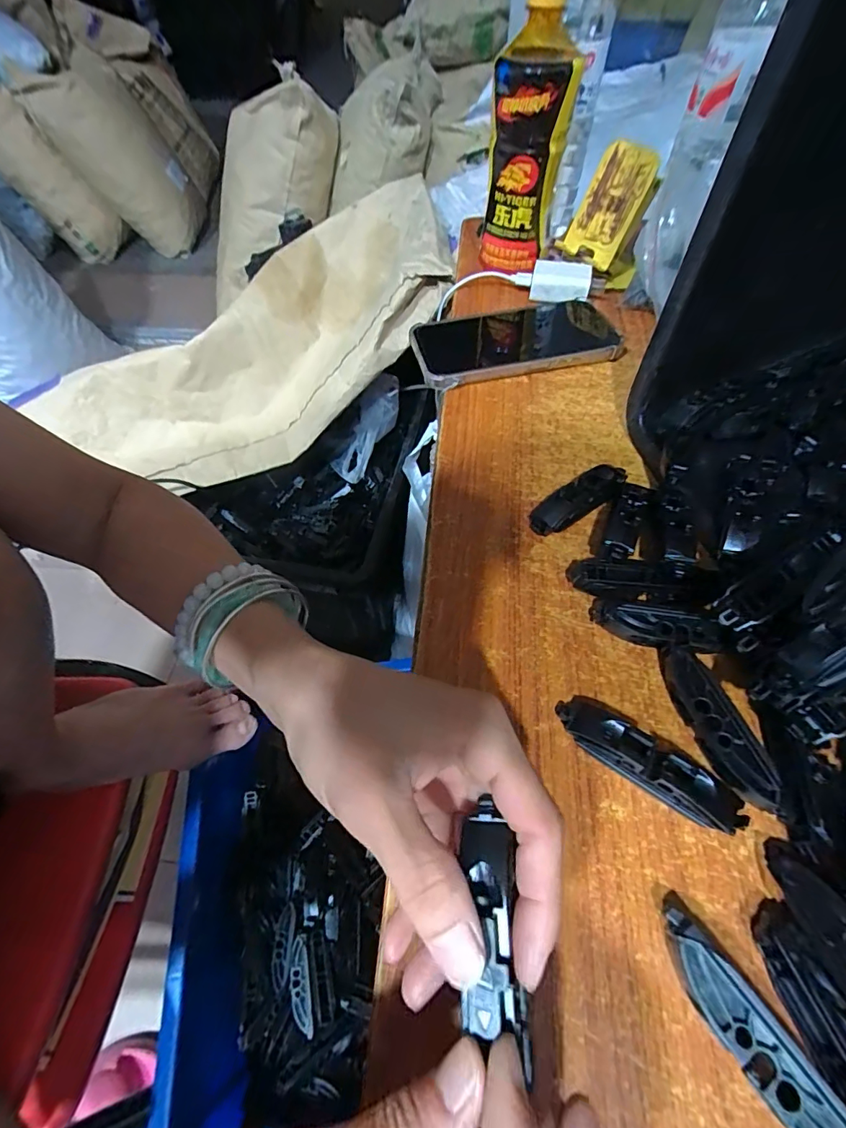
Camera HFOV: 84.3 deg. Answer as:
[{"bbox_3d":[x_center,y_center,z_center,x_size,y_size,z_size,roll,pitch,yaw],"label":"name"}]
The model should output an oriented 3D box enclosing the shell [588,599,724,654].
[{"bbox_3d":[0.121,0.035,0.246,0.062,0.018,0.019,14,58,11],"label":"shell"}]

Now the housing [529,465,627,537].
[{"bbox_3d":[0.100,-0.042,0.296,0.070,0.021,0.018,-32,61,-18],"label":"housing"}]

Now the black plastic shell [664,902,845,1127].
[{"bbox_3d":[0.112,0.162,0.159,0.018,0.017,0.072,-28,60,-16],"label":"black plastic shell"}]

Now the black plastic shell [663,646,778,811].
[{"bbox_3d":[0.135,0.074,0.218,0.018,0.019,0.073,-11,57,-6],"label":"black plastic shell"}]

